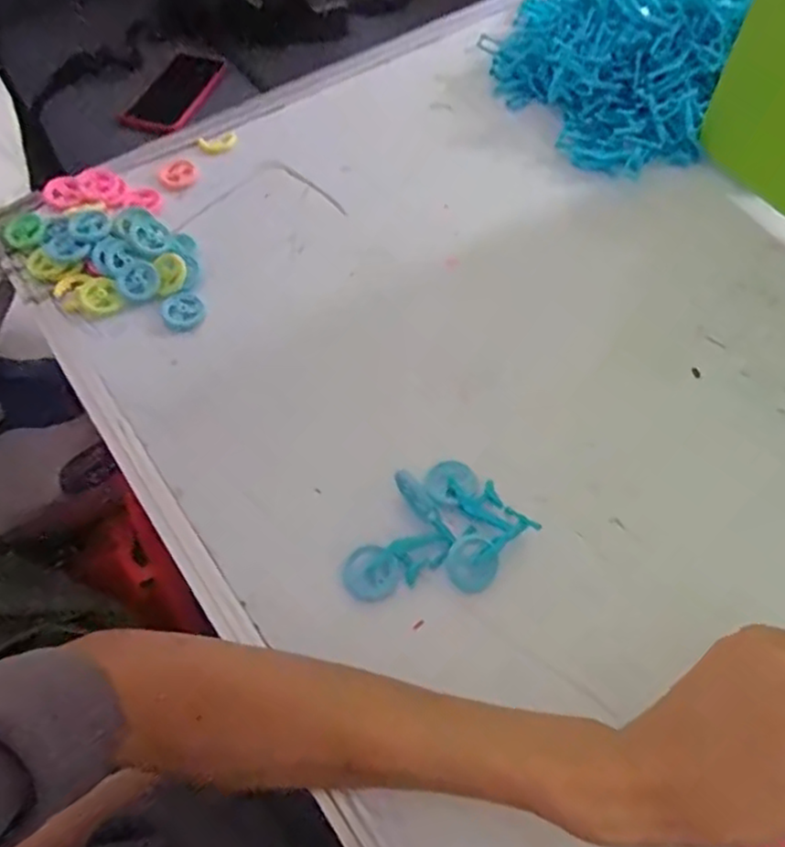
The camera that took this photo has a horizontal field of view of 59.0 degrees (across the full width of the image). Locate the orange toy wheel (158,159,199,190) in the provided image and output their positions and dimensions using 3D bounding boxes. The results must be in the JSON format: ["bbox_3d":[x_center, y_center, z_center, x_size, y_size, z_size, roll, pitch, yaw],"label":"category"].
[{"bbox_3d":[-0.168,-0.196,0.544,0.029,0.004,0.028,-14,60,-8],"label":"orange toy wheel"}]

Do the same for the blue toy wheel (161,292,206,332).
[{"bbox_3d":[-0.142,-0.075,0.472,0.028,0.007,0.030,0,59,0],"label":"blue toy wheel"}]

